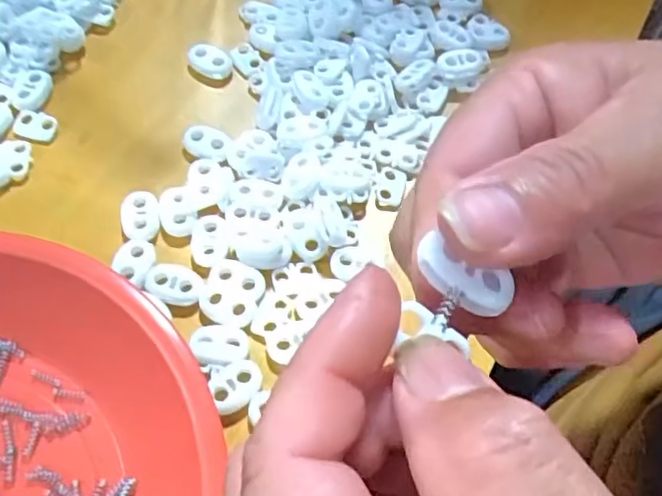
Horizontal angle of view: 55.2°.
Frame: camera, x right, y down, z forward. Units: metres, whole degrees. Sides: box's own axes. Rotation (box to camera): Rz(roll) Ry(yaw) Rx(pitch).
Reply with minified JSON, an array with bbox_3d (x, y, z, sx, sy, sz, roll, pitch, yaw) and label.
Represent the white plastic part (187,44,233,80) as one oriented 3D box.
[{"bbox_3d":[-0.059,-0.090,0.304,0.024,0.005,0.014,20,62,8],"label":"white plastic part"}]

